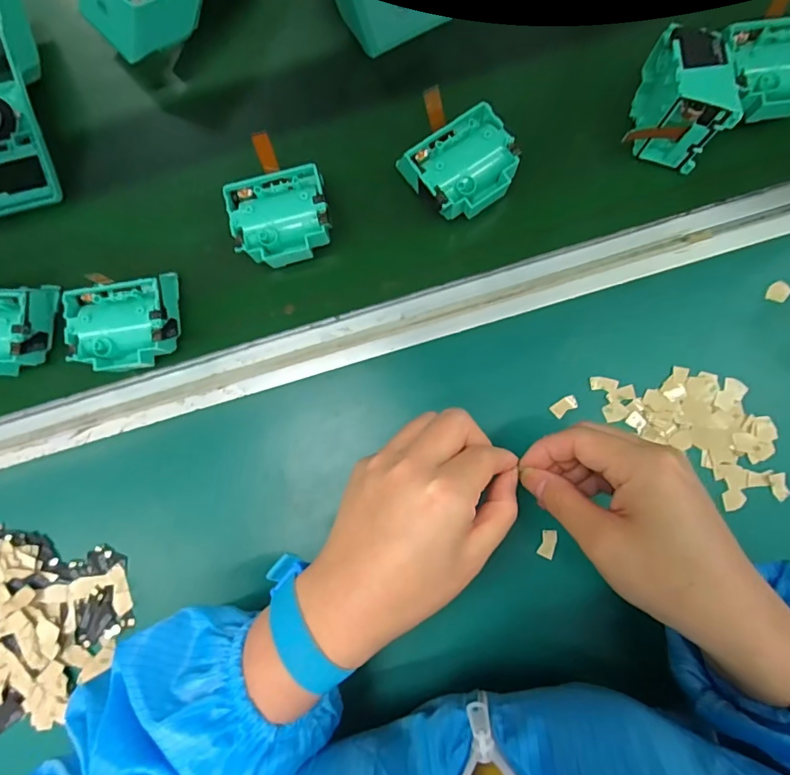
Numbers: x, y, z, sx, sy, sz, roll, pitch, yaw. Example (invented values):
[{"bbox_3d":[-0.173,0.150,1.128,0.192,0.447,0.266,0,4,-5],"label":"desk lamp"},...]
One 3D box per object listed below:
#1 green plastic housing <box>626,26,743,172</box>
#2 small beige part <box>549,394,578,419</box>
[{"bbox_3d":[0.208,-0.208,0.357,0.056,0.081,0.062,17,84,7],"label":"green plastic housing"},{"bbox_3d":[0.128,0.014,0.369,0.020,0.004,0.011,-34,81,0],"label":"small beige part"}]

